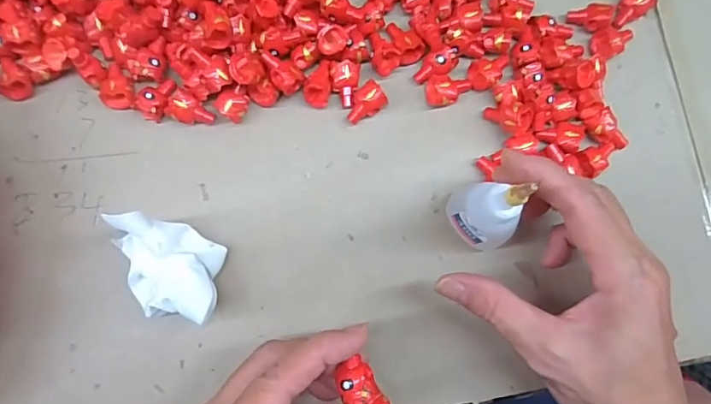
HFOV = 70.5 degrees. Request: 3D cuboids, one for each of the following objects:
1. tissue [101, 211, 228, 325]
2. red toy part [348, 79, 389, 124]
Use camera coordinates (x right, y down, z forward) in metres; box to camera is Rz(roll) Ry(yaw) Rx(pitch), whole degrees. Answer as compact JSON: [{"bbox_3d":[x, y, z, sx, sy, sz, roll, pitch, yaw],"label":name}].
[{"bbox_3d":[-0.095,0.032,0.253,0.054,0.041,0.043,14,80,0],"label":"tissue"},{"bbox_3d":[0.006,-0.056,0.286,0.026,0.010,0.016,-43,85,-8],"label":"red toy part"}]

